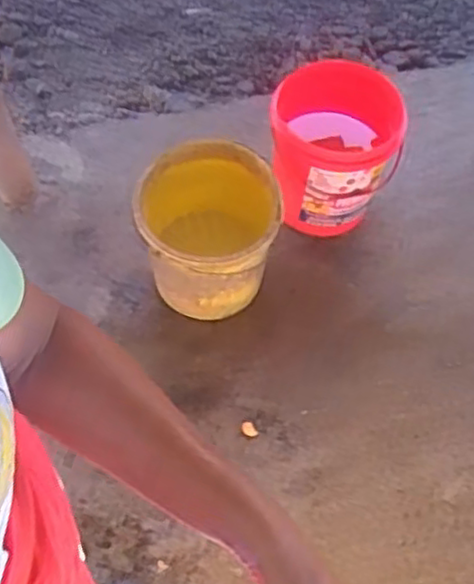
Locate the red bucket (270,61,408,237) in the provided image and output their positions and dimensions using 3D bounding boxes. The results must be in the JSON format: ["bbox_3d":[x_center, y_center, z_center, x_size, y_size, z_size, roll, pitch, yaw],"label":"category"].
[{"bbox_3d":[0.218,-0.341,1.625,0.276,0.321,0.303,4,59,0],"label":"red bucket"}]

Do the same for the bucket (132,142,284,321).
[{"bbox_3d":[-0.064,-0.116,1.499,0.279,0.296,0.288,1,59,-2],"label":"bucket"}]

